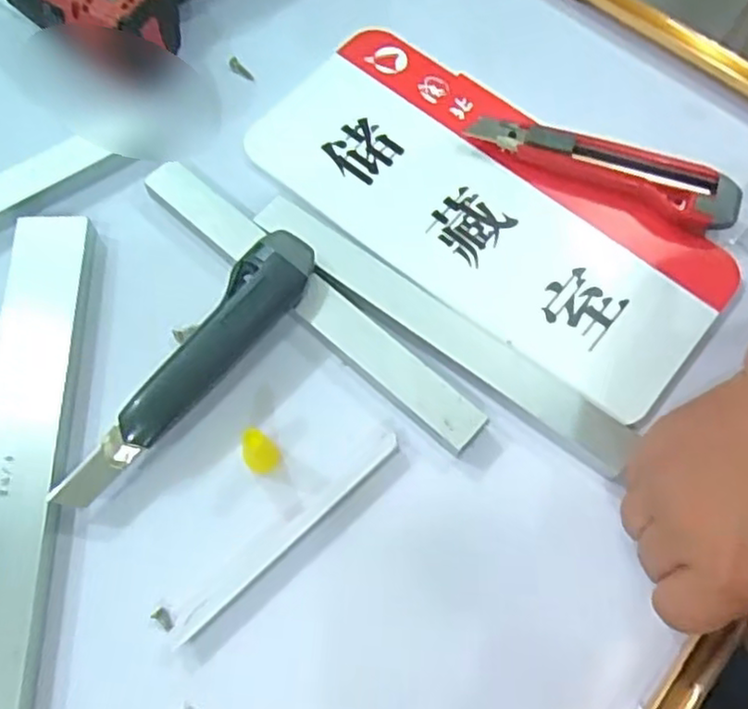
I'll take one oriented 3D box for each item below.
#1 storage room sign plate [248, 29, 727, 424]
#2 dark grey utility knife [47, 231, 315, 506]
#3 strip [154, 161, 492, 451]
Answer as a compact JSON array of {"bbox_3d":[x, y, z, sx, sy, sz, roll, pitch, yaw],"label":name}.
[{"bbox_3d":[0.066,-0.093,0.421,0.294,0.010,0.135,38,74,14],"label":"storage room sign plate"},{"bbox_3d":[-0.099,0.006,0.372,0.038,0.031,0.182,39,75,14],"label":"dark grey utility knife"},{"bbox_3d":[-0.039,-0.035,0.396,0.246,0.015,0.025,40,75,15],"label":"strip"}]

